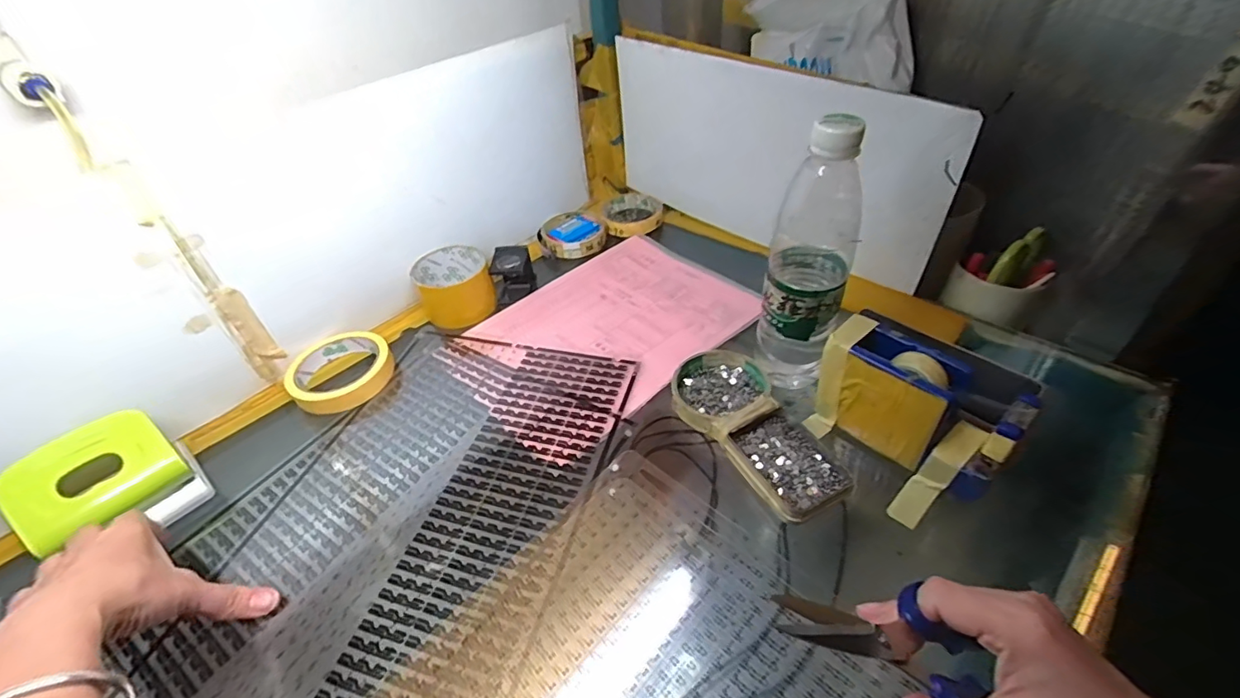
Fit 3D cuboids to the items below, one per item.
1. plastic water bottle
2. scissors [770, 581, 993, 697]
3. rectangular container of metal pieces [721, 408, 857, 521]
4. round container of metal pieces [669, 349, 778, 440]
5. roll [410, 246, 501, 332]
[{"bbox_3d":[0.147,-0.062,0.405,0.063,0.218,0.063,14,47,20],"label":"plastic water bottle"},{"bbox_3d":[0.124,0.140,0.244,0.136,0.010,0.071,26,38,-23],"label":"scissors"},{"bbox_3d":[0.129,0.087,0.400,0.066,0.016,0.088,-20,45,-15],"label":"rectangular container of metal pieces"},{"bbox_3d":[0.089,0.037,0.451,0.084,0.018,0.090,-3,43,3],"label":"round container of metal pieces"},{"bbox_3d":[-0.182,-0.071,0.573,0.076,0.049,0.079,-3,43,3],"label":"roll"}]

